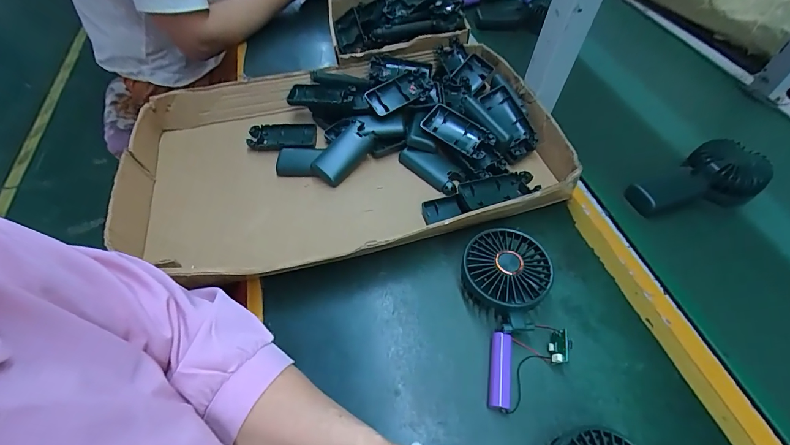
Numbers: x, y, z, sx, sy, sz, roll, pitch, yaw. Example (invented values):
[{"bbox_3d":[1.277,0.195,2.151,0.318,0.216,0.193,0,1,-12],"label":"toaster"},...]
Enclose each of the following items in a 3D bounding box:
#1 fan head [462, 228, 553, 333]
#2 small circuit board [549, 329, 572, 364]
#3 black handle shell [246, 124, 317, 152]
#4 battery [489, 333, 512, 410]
[{"bbox_3d":[0.111,0.056,0.375,0.082,0.046,0.095,24,57,16],"label":"fan head"},{"bbox_3d":[0.156,0.117,0.345,0.012,0.021,0.031,38,56,-19],"label":"small circuit board"},{"bbox_3d":[-0.160,-0.119,0.522,0.095,0.018,0.049,1,54,0],"label":"black handle shell"},{"bbox_3d":[0.097,0.137,0.337,0.018,0.019,0.064,10,55,7],"label":"battery"}]

